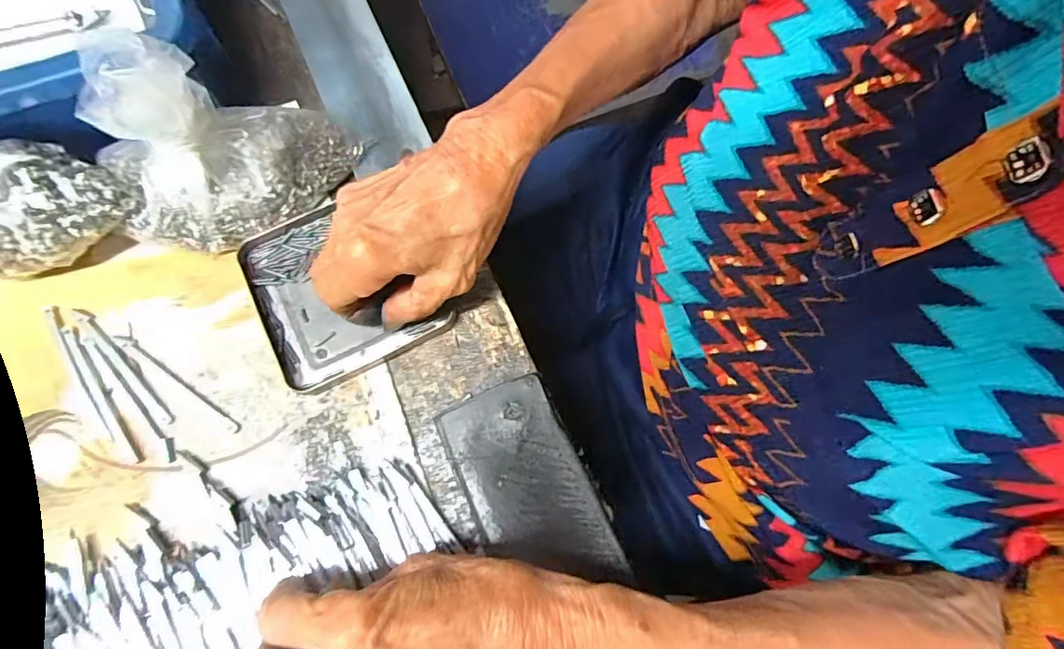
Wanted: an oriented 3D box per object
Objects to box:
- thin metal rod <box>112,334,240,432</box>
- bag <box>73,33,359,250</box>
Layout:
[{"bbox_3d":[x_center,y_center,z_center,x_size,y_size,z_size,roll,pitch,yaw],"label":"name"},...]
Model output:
[{"bbox_3d":[-0.193,0.030,0.284,0.092,0.004,0.006,32,77,9],"label":"thin metal rod"},{"bbox_3d":[-0.162,-0.092,0.257,0.121,0.122,0.049,-21,75,-5],"label":"bag"}]

